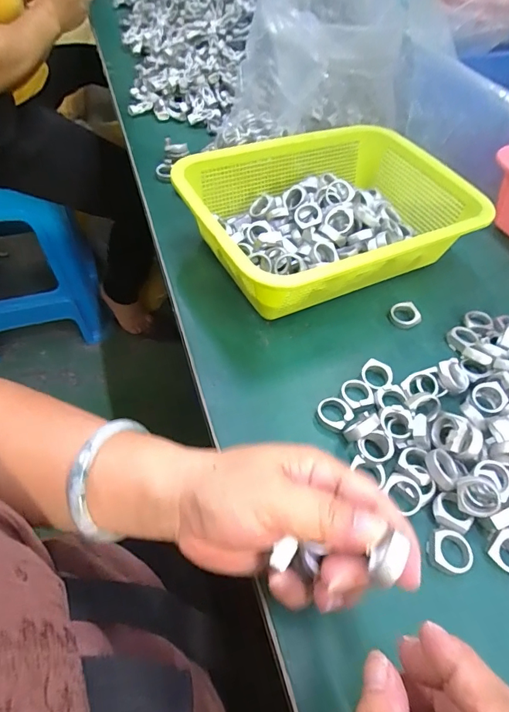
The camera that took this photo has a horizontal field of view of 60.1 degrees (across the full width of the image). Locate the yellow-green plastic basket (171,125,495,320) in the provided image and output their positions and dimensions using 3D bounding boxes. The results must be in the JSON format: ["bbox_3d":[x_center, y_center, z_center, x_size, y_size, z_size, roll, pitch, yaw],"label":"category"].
[{"bbox_3d":[0.070,-0.138,0.431,0.261,0.070,0.196,-20,59,-18],"label":"yellow-green plastic basket"}]

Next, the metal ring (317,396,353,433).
[{"bbox_3d":[0.062,0.042,0.337,0.026,0.008,0.030,36,60,19],"label":"metal ring"}]

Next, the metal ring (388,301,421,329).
[{"bbox_3d":[0.141,-0.038,0.413,0.025,0.013,0.023,2,55,-3],"label":"metal ring"}]

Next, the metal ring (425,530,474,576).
[{"bbox_3d":[0.124,0.124,0.279,0.027,0.008,0.025,2,55,-3],"label":"metal ring"}]

